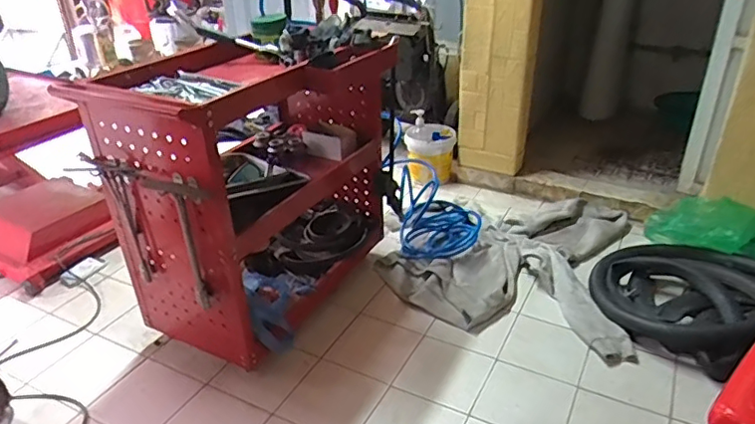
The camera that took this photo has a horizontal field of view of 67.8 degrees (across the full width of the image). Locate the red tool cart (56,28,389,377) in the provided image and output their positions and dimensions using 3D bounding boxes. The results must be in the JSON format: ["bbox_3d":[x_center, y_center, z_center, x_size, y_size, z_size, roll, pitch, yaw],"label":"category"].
[{"bbox_3d":[-0.291,-0.089,1.499,0.442,0.646,0.755,17,34,29],"label":"red tool cart"}]

